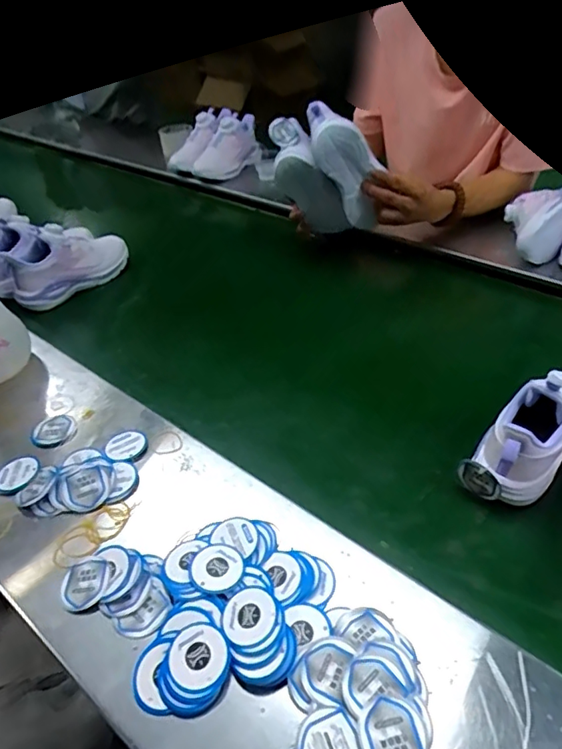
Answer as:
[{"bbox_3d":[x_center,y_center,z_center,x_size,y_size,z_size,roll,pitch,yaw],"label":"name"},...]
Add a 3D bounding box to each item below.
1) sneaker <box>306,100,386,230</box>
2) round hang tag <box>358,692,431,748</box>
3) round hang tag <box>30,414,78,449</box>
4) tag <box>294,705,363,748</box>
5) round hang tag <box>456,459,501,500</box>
[{"bbox_3d":[0.101,-0.313,0.803,0.071,0.202,0.069,-33,47,2],"label":"sneaker"},{"bbox_3d":[0.080,0.254,0.365,0.052,0.004,0.045,-31,49,-25],"label":"round hang tag"},{"bbox_3d":[-0.266,0.065,0.607,0.048,0.010,0.038,-11,58,-20],"label":"round hang tag"},{"bbox_3d":[0.035,0.262,0.362,0.046,0.004,0.047,-3,44,2],"label":"tag"},{"bbox_3d":[0.205,0.112,0.539,0.009,0.047,0.046,-32,50,-26],"label":"round hang tag"}]

